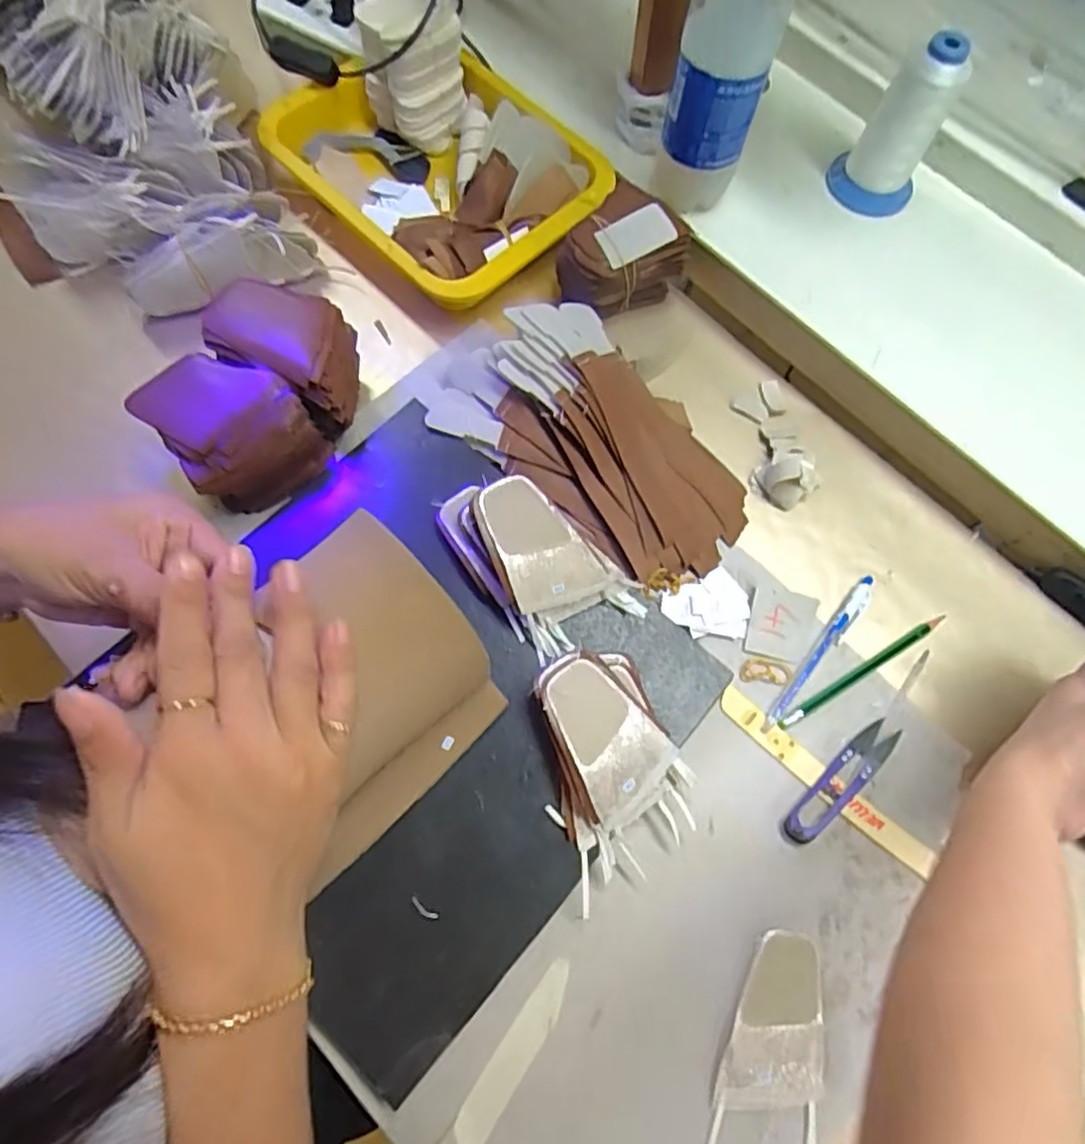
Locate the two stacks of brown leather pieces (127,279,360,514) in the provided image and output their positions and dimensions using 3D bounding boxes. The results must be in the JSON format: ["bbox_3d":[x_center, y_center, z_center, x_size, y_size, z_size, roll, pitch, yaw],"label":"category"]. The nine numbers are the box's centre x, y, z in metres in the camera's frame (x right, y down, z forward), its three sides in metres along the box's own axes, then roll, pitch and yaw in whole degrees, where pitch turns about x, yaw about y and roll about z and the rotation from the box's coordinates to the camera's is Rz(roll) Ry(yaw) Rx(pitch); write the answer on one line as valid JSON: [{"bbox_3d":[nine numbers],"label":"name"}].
[{"bbox_3d":[-0.190,-0.115,0.447,0.102,0.078,0.144,30,73,7],"label":"two stacks of brown leather pieces"}]

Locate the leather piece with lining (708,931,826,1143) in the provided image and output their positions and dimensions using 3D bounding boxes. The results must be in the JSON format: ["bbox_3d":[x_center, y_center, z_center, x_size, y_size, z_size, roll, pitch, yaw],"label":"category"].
[{"bbox_3d":[0.131,0.268,0.365,0.059,0.007,0.113,12,72,1],"label":"leather piece with lining"}]

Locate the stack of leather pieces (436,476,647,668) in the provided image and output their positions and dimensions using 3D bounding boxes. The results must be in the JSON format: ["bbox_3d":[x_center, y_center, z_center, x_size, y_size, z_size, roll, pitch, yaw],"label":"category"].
[{"bbox_3d":[-0.005,-0.012,0.413,0.078,0.060,0.134,-36,77,-13],"label":"stack of leather pieces"}]

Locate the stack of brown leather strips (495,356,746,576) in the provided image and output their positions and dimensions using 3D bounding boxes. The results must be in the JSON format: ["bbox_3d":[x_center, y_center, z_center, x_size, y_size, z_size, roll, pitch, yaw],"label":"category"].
[{"bbox_3d":[0.063,-0.084,0.465,0.188,0.047,0.125,40,75,10],"label":"stack of brown leather strips"}]

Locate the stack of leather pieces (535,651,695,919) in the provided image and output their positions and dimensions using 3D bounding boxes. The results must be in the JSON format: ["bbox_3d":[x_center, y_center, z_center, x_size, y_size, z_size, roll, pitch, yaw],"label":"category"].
[{"bbox_3d":[0.037,0.115,0.385,0.084,0.049,0.129,-23,75,-9],"label":"stack of leather pieces"}]

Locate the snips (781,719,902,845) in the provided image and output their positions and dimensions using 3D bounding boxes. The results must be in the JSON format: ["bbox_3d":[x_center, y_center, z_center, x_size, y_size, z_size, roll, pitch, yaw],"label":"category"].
[{"bbox_3d":[0.193,0.135,0.413,0.099,0.012,0.021,-39,78,-13],"label":"snips"}]

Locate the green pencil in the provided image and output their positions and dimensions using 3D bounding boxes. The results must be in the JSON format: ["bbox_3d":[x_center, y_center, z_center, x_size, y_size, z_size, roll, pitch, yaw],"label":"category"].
[{"bbox_3d":[0.220,0.067,0.441,0.145,0.004,0.008,-29,74,-9],"label":"green pencil"}]

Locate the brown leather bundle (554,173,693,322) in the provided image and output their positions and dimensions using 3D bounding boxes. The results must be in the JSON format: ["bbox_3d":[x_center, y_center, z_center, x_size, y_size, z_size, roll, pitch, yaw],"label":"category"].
[{"bbox_3d":[0.053,-0.249,0.508,0.096,0.072,0.072,-25,75,-10],"label":"brown leather bundle"}]

